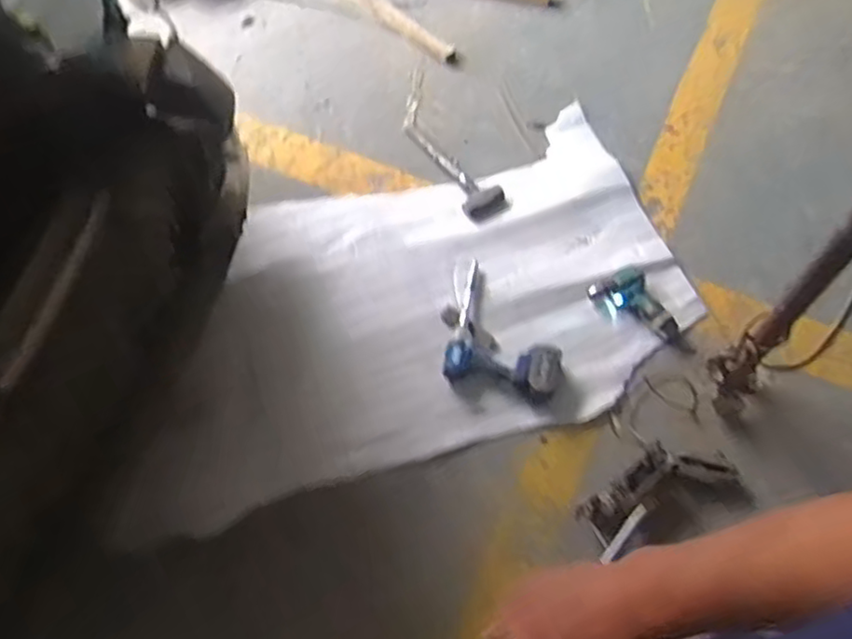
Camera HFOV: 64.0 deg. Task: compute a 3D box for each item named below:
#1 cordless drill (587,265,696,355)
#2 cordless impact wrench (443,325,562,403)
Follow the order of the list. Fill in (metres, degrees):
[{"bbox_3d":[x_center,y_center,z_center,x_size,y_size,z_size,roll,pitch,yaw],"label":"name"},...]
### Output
[{"bbox_3d":[0.518,-0.012,1.619,0.130,0.078,0.263,-41,71,-16],"label":"cordless drill"},{"bbox_3d":[0.174,0.103,1.565,0.253,0.106,0.133,17,67,9],"label":"cordless impact wrench"}]

